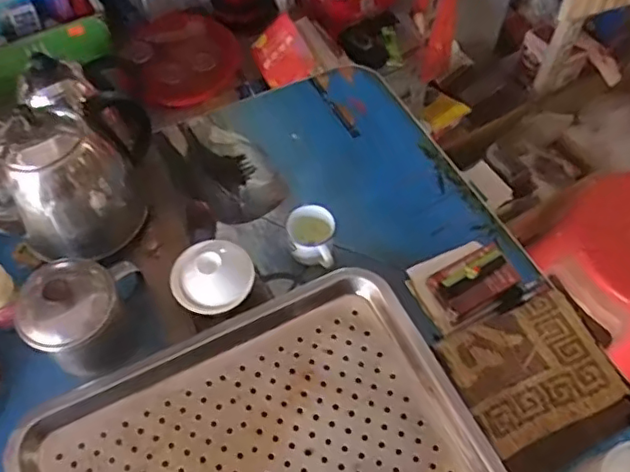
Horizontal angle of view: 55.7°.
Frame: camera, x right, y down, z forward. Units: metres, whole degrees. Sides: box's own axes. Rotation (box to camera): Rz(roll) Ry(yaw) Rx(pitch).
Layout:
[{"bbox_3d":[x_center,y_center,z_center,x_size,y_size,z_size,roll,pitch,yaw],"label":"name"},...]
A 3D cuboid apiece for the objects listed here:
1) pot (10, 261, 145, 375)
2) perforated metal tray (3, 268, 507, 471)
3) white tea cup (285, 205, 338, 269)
[{"bbox_3d":[-0.229,0.075,0.582,0.099,0.109,0.100,0,59,0],"label":"pot"},{"bbox_3d":[-0.051,0.208,0.523,0.378,0.034,0.286,-24,62,-13],"label":"perforated metal tray"},{"bbox_3d":[-0.004,0.003,0.654,0.051,0.049,0.057,8,60,5],"label":"white tea cup"}]

